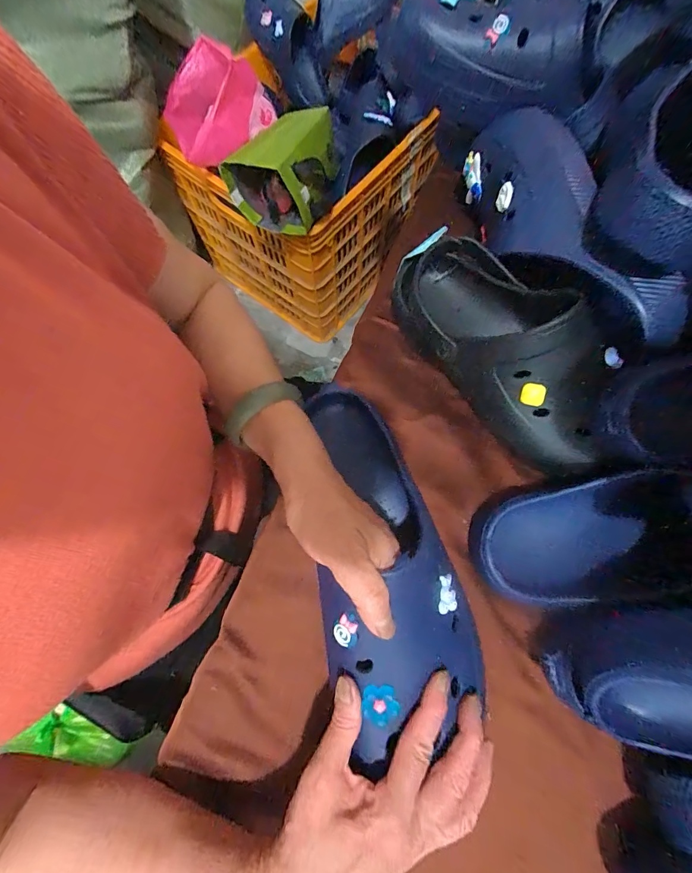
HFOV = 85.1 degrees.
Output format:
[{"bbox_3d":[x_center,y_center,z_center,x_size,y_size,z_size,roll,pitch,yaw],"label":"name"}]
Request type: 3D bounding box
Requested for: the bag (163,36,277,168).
[{"bbox_3d":[-0.235,-0.603,0.695,0.198,0.143,0.122,-10,73,-3],"label":"bag"}]

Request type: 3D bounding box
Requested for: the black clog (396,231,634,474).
[{"bbox_3d":[0.141,-0.085,0.348,0.108,0.099,0.246,-42,78,-14],"label":"black clog"}]

